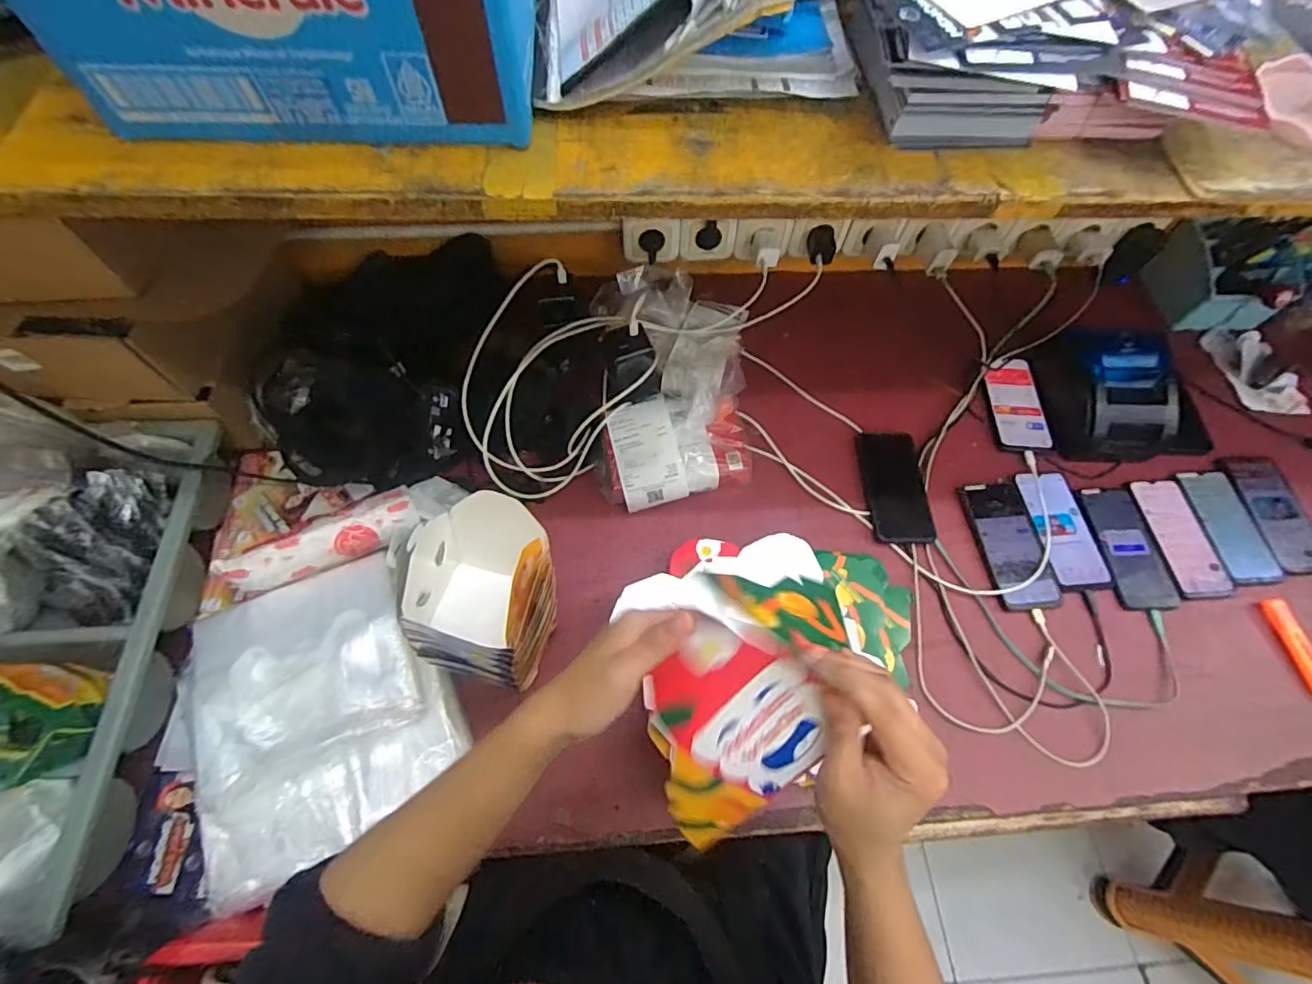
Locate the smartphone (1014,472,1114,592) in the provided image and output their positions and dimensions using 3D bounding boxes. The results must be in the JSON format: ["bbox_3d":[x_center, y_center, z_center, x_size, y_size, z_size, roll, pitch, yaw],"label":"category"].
[{"bbox_3d":[0.530,0.048,0.724,0.077,0.009,0.162,-3,63,-4],"label":"smartphone"}]

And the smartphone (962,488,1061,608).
[{"bbox_3d":[0.452,0.066,0.708,0.077,0.008,0.165,-5,64,-5],"label":"smartphone"}]

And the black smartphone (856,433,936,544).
[{"bbox_3d":[0.318,-0.008,0.740,0.077,0.016,0.163,0,58,2],"label":"black smartphone"}]

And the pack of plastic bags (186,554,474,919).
[{"bbox_3d":[-0.350,0.221,0.570,0.250,0.054,0.289,-22,66,-13],"label":"pack of plastic bags"}]

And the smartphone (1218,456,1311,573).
[{"bbox_3d":[0.837,0.025,0.746,0.073,0.012,0.172,-1,63,-3],"label":"smartphone"}]

